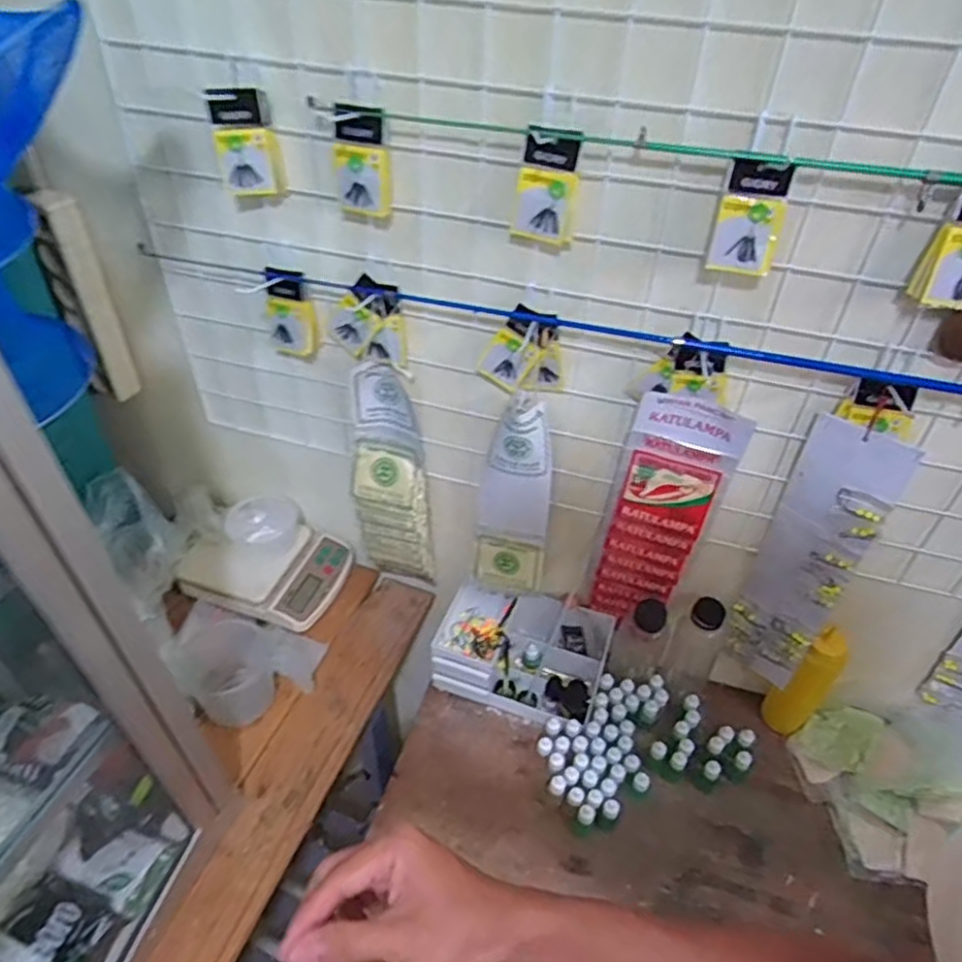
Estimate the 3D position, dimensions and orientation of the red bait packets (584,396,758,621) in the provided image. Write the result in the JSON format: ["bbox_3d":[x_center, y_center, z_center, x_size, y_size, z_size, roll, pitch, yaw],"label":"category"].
[{"bbox_3d":[0.211,0.051,0.822,0.116,0.347,0.024,13,43,11],"label":"red bait packets"}]

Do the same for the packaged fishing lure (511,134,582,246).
[{"bbox_3d":[0.057,-0.258,0.620,0.055,0.091,0.017,9,42,7],"label":"packaged fishing lure"}]

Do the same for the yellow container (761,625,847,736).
[{"bbox_3d":[0.425,0.266,0.912,0.056,0.207,0.064,31,49,28],"label":"yellow container"}]

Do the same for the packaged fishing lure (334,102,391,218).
[{"bbox_3d":[-0.114,-0.299,0.650,0.052,0.092,0.022,16,42,13],"label":"packaged fishing lure"}]

